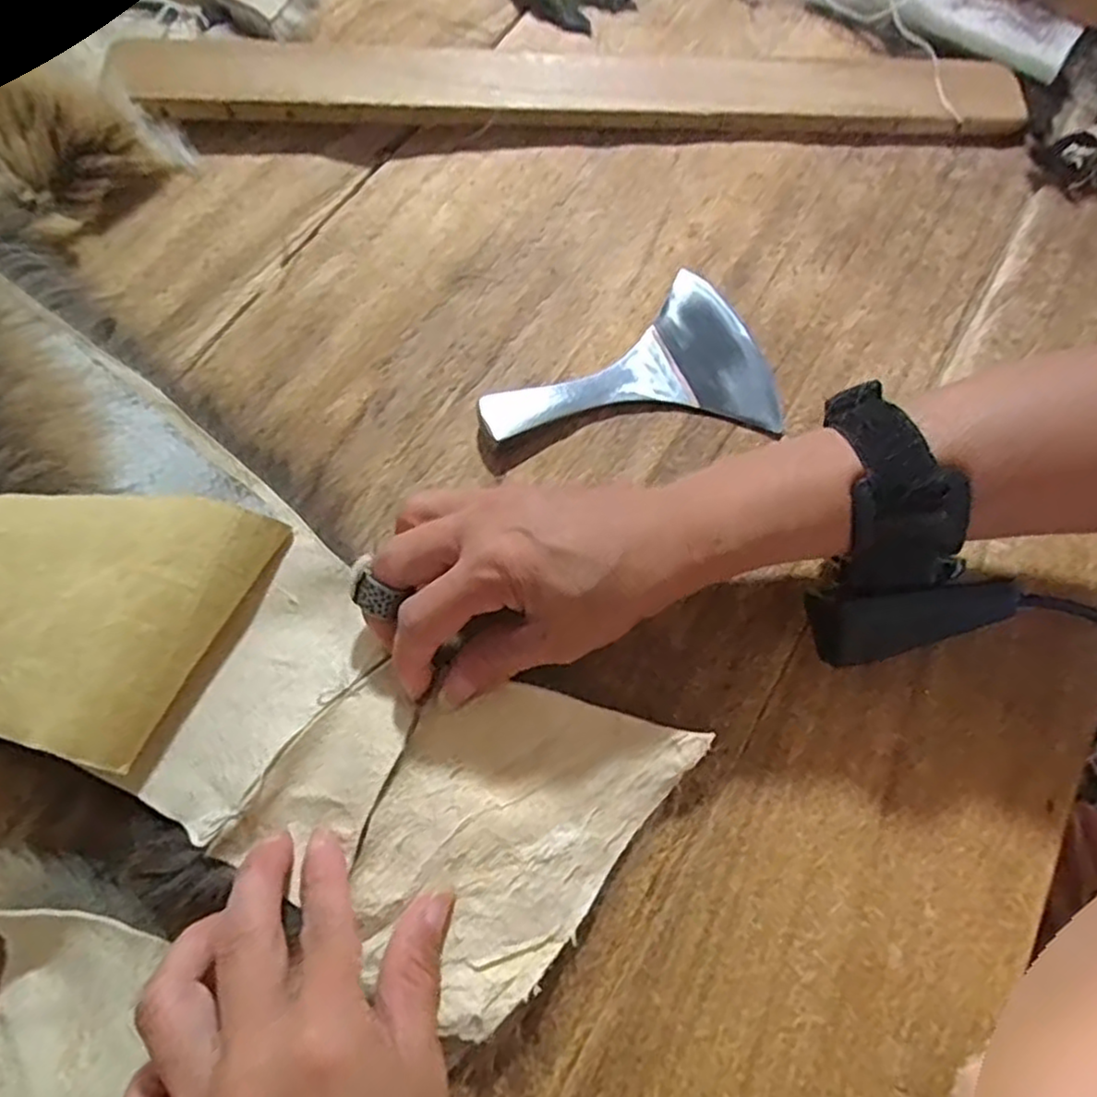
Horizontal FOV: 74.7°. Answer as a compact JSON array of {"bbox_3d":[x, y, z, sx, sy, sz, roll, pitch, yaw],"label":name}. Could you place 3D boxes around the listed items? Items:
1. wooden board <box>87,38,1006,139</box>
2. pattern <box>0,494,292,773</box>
[{"bbox_3d":[0.016,-0.255,0.397,0.482,0.017,0.052,0,70,-3],"label":"wooden board"},{"bbox_3d":[-0.229,0.020,0.270,0.224,0.034,0.095,7,70,0],"label":"pattern"}]

